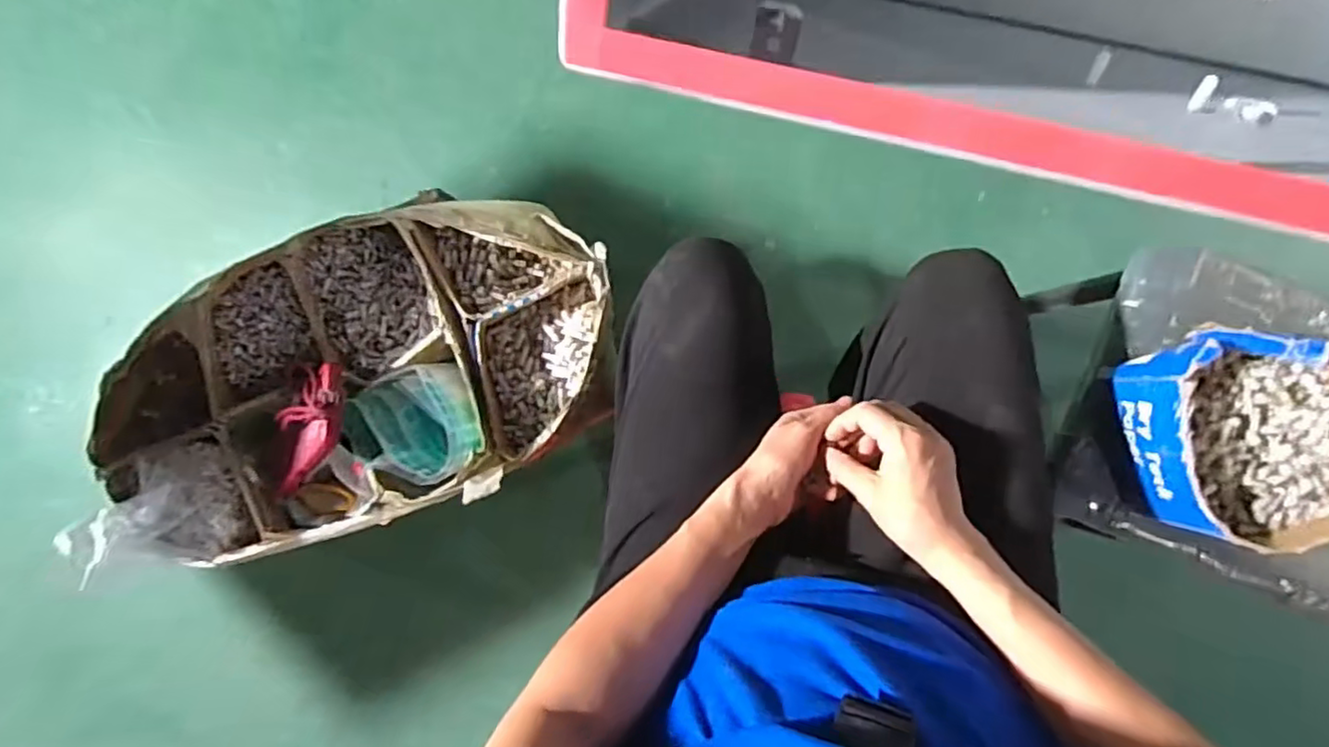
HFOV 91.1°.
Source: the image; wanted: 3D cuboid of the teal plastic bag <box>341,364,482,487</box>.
[{"bbox_3d":[-0.234,0.050,0.609,0.111,0.043,0.107,-16,87,6],"label":"teal plastic bag"}]

